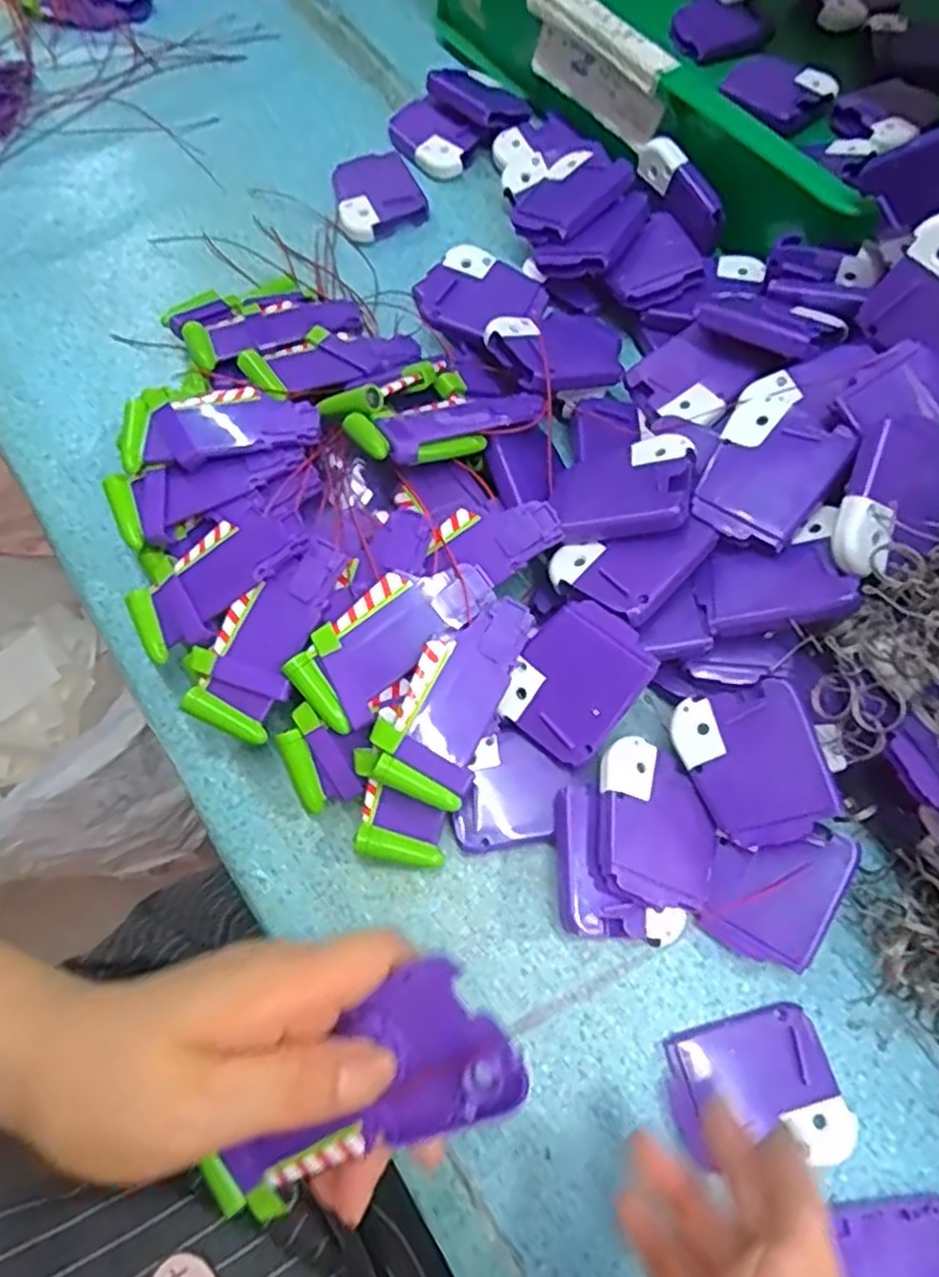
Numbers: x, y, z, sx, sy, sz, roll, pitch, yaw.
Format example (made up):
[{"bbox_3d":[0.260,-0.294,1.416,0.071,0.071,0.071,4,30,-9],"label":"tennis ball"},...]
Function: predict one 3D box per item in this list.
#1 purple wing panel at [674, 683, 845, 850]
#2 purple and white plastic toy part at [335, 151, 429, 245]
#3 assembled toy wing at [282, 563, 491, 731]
[{"bbox_3d":[0.114,0.050,0.294,0.049,0.004,0.061,-24,74,19],"label":"purple wing panel"},{"bbox_3d":[-0.055,-0.271,0.446,0.052,0.011,0.057,-14,70,-3],"label":"purple and white plastic toy part"},{"bbox_3d":[-0.033,-0.003,0.307,0.088,0.008,0.038,-43,73,-13],"label":"assembled toy wing"}]

